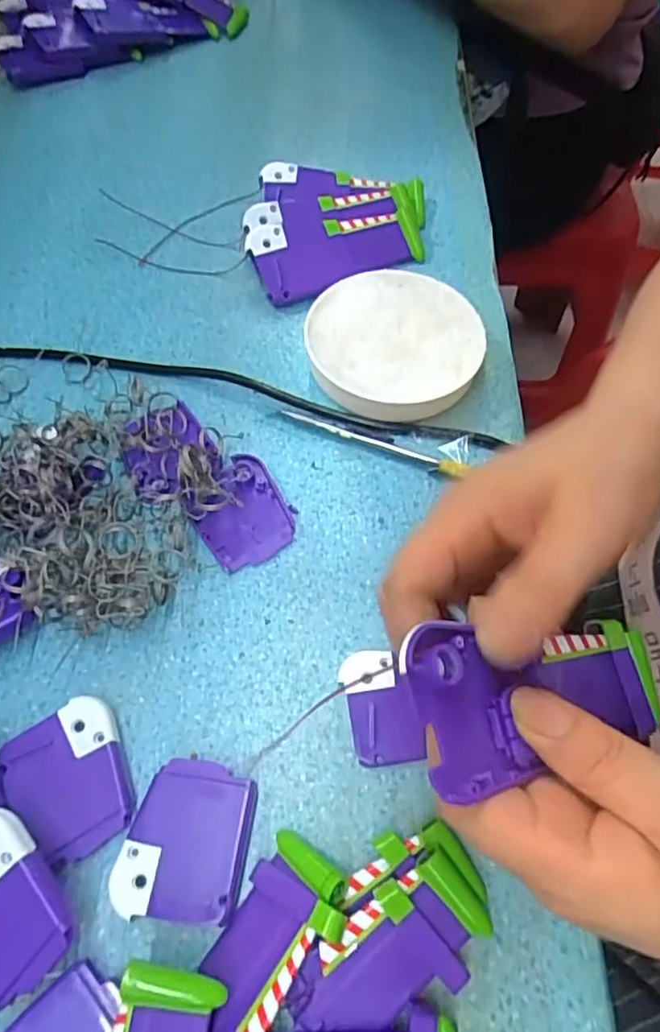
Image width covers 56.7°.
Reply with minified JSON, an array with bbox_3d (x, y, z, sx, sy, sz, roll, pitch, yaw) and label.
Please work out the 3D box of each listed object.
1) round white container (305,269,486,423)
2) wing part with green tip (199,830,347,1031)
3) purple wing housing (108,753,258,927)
[{"bbox_3d":[0.040,-0.104,0.380,0.105,0.027,0.102,1,63,-1],"label":"round white container"},{"bbox_3d":[-0.023,0.169,0.242,0.045,0.007,0.070,17,65,44],"label":"wing part with green tip"},{"bbox_3d":[-0.061,0.139,0.265,0.051,0.013,0.059,8,63,3],"label":"purple wing housing"}]

